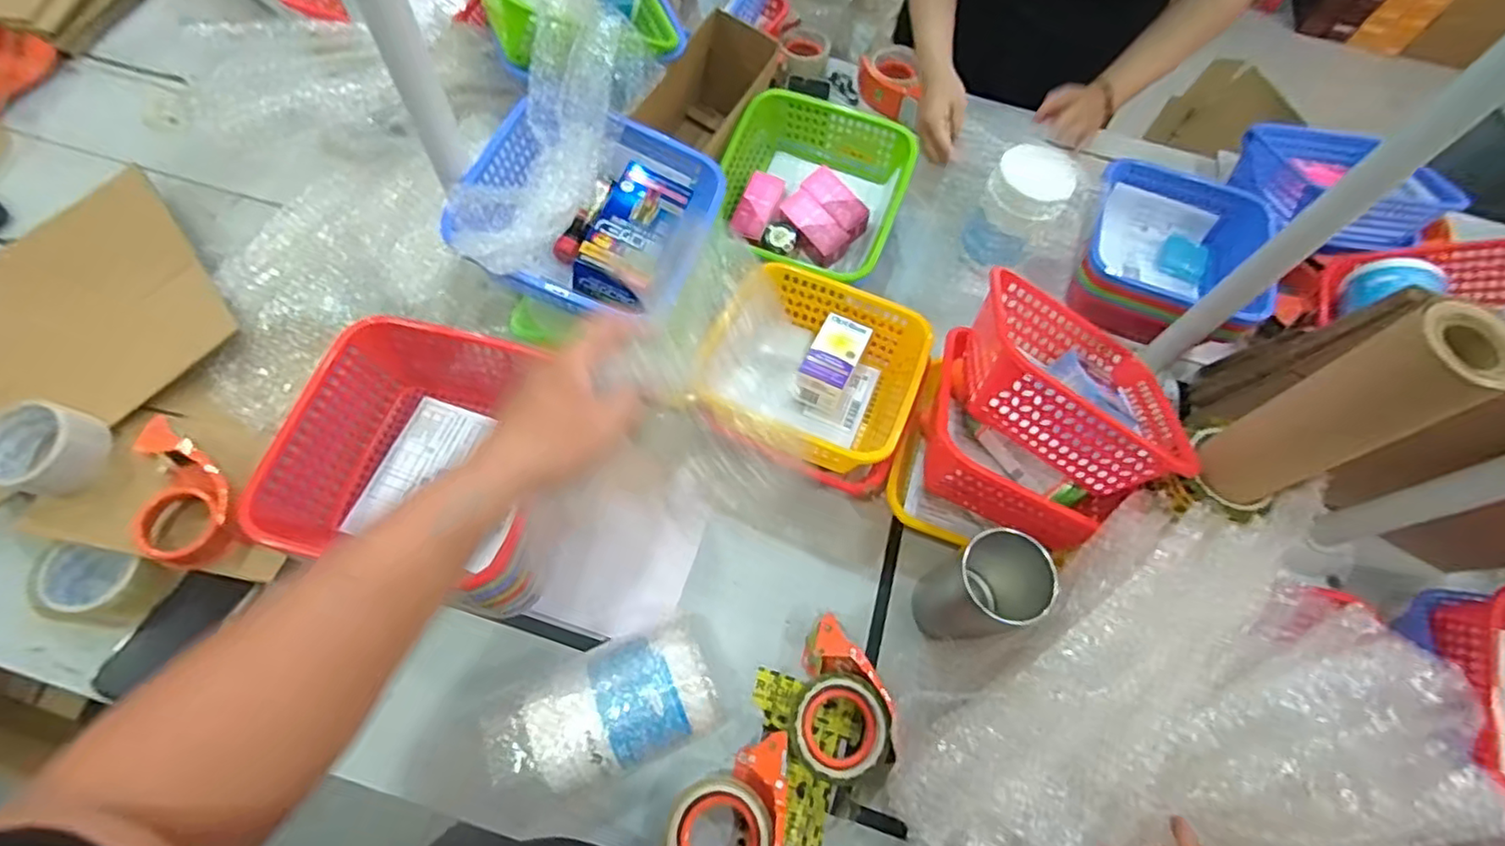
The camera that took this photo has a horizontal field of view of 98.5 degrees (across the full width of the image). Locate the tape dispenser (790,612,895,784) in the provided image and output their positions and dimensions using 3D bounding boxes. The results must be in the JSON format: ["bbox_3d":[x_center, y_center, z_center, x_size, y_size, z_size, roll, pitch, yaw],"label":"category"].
[{"bbox_3d":[0.091,0.279,0.656,0.102,0.061,0.148,9,64,1],"label":"tape dispenser"}]

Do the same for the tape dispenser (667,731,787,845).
[{"bbox_3d":[-0.017,0.360,0.607,0.098,0.060,0.138,18,65,6],"label":"tape dispenser"}]

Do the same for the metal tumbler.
[{"bbox_3d":[0.229,0.174,0.662,0.093,0.157,0.088,1,64,-3],"label":"metal tumbler"}]

